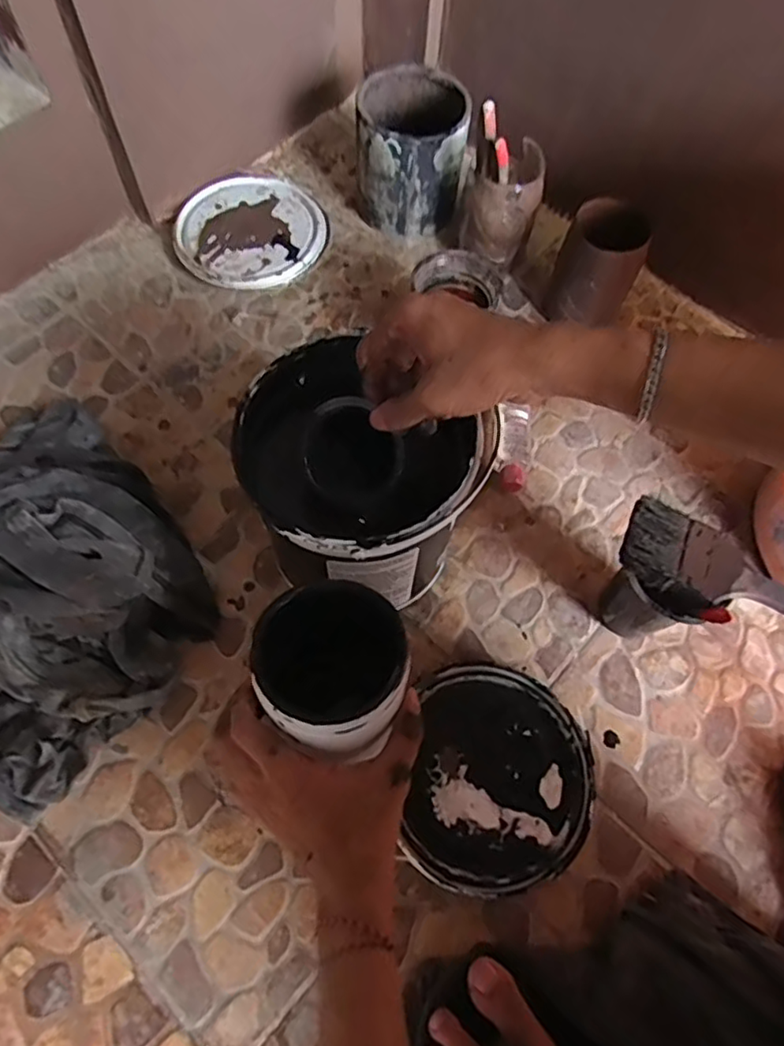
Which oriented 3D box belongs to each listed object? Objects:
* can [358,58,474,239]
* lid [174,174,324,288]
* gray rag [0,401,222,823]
[{"bbox_3d":[0.022,-0.444,0.752,0.122,0.126,0.127,1,66,-2],"label":"can"},{"bbox_3d":[-0.174,-0.357,0.768,0.178,0.026,0.168,1,66,-2],"label":"lid"},{"bbox_3d":[-0.291,0.034,0.540,0.210,0.099,0.352,-23,69,-12],"label":"gray rag"}]

